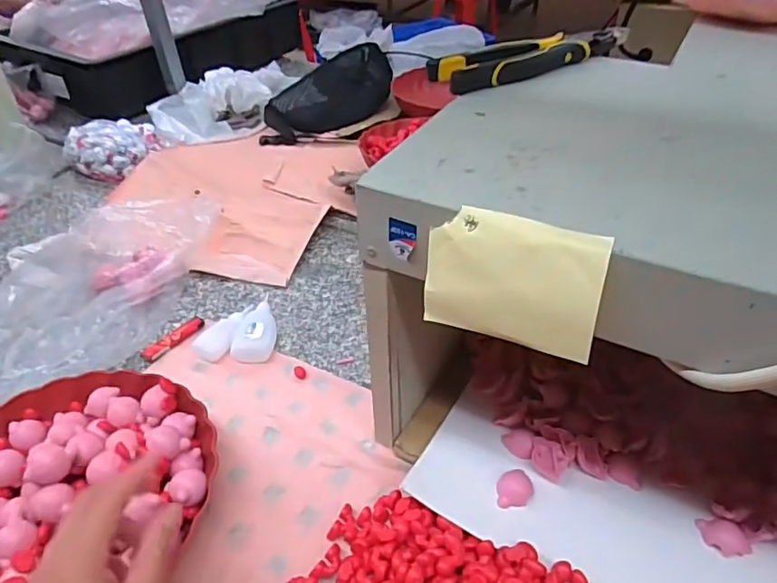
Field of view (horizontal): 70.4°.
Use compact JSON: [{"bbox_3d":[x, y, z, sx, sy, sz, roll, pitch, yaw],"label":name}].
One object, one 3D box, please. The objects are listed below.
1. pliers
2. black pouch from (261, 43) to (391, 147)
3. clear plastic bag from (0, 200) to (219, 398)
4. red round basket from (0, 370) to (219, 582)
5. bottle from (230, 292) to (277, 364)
[{"bbox_3d":[0.127,-0.205,0.478,0.191,0.018,0.044,-19,43,-19],"label":"pliers"},{"bbox_3d":[-0.110,-0.397,1.113,0.145,0.070,0.365,26,47,29],"label":"black pouch"},{"bbox_3d":[-0.359,-0.015,0.652,0.189,0.088,0.314,13,42,18],"label":"clear plastic bag"},{"bbox_3d":[-0.268,0.173,0.458,0.234,0.079,0.232,-1,47,2],"label":"red round basket"},{"bbox_3d":[-0.144,0.038,0.633,0.044,0.027,0.110,4,41,7],"label":"bottle"}]

